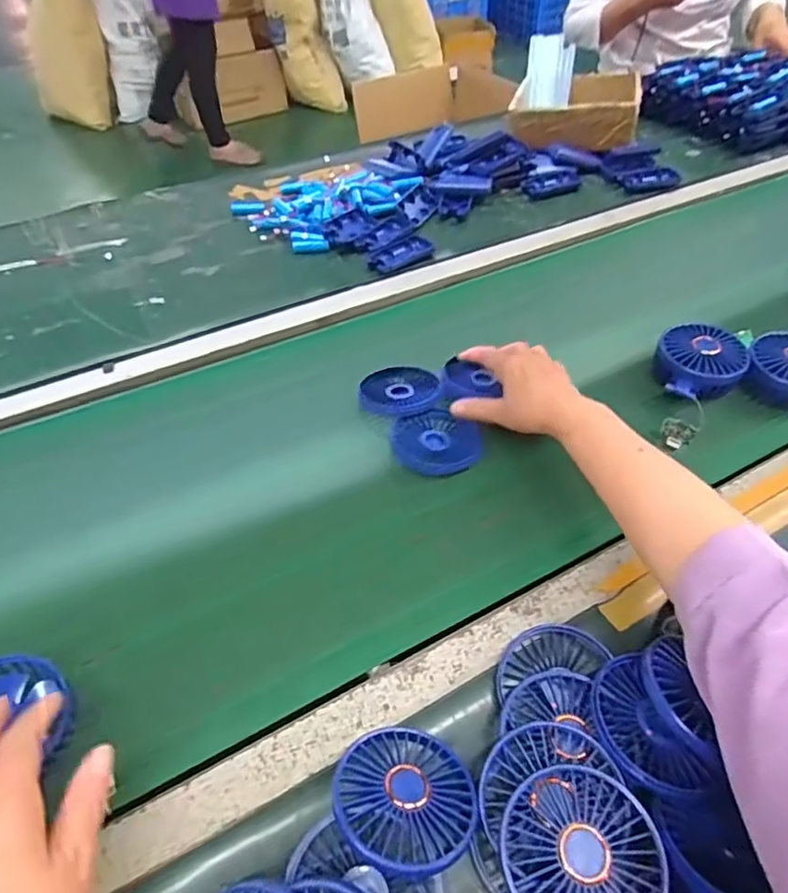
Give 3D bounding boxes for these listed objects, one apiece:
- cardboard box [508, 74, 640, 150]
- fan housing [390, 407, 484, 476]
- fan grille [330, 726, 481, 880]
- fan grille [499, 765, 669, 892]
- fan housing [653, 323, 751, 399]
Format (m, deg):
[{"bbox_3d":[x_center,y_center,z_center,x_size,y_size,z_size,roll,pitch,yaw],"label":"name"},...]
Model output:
[{"bbox_3d":[0.296,-0.557,0.990,0.200,0.073,0.173,10,49,10],"label":"cardboard box"},{"bbox_3d":[0.043,-0.004,0.597,0.087,0.014,0.070,-13,65,-10],"label":"fan housing"},{"bbox_3d":[0.007,0.216,0.368,0.085,0.018,0.084,9,29,-5],"label":"fan grille"},{"bbox_3d":[0.106,0.229,0.336,0.081,0.021,0.086,-1,48,1],"label":"fan grille"},{"bbox_3d":[0.327,-0.089,0.635,0.087,0.035,0.084,-2,66,5],"label":"fan housing"}]

